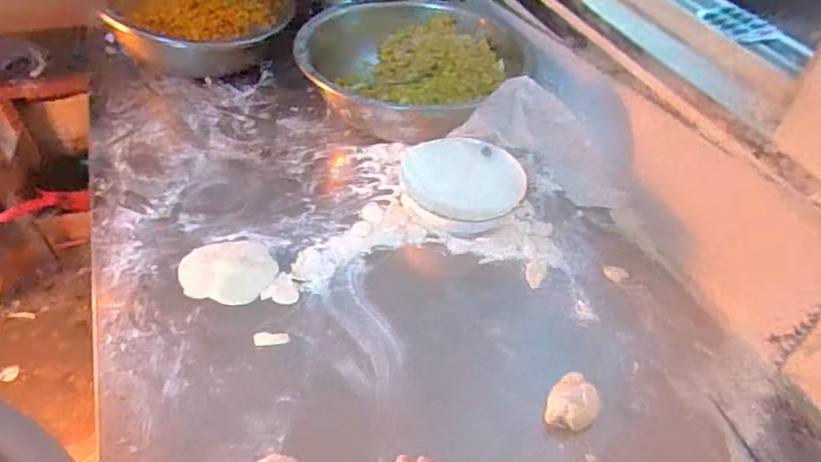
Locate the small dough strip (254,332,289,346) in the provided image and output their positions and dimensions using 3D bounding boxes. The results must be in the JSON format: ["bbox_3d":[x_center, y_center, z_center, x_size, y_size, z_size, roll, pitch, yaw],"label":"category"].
[{"bbox_3d":[-0.159,0.123,0.646,0.039,0.004,0.019,-1,45,-3],"label":"small dough strip"}]

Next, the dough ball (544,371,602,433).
[{"bbox_3d":[0.173,0.177,0.598,0.049,0.028,0.066,16,47,13],"label":"dough ball"}]

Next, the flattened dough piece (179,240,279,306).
[{"bbox_3d":[-0.230,0.049,0.710,0.115,0.010,0.099,8,46,5],"label":"flattened dough piece"}]

